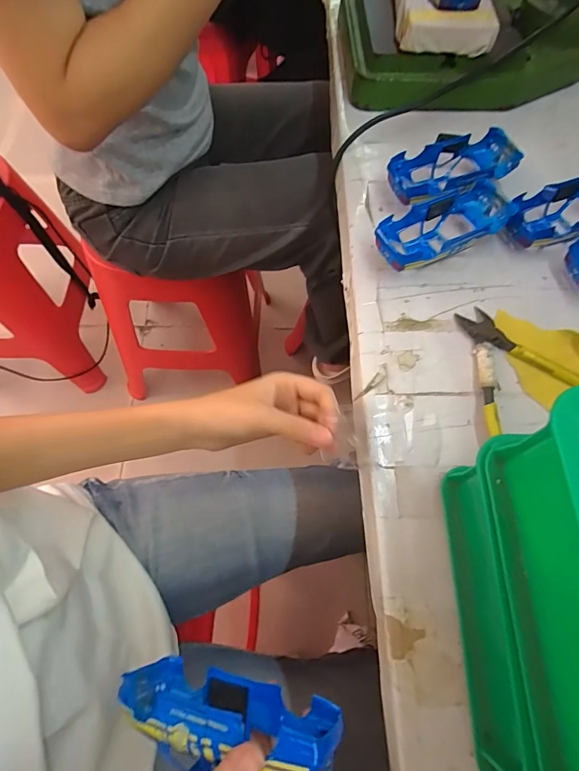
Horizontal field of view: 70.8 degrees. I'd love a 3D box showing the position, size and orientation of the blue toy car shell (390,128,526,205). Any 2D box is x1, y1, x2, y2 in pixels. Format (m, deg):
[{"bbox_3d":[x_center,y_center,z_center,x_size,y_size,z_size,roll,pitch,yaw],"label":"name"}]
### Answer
[{"bbox_3d":[0.168,-0.221,0.426,0.132,0.039,0.070,-26,70,-13],"label":"blue toy car shell"}]

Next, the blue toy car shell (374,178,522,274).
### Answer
[{"bbox_3d":[0.146,-0.148,0.392,0.137,0.035,0.064,-24,70,-13],"label":"blue toy car shell"}]

